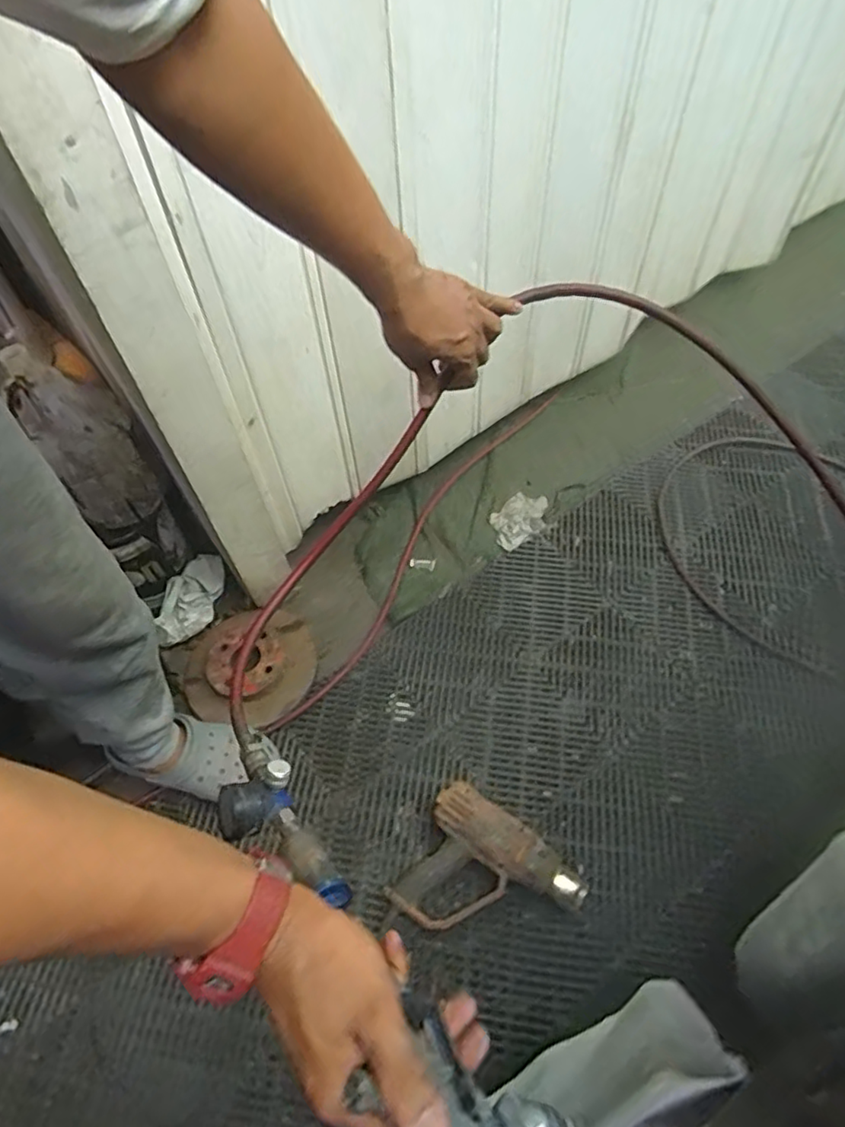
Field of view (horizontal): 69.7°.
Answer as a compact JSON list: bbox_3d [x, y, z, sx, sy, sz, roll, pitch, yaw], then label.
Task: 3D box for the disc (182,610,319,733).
[{"bbox_3d":[-0.301,0.178,1.059,0.206,0.054,0.224,-2,56,2],"label":"disc"}]

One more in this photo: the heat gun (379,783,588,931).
[{"bbox_3d":[0.090,0.448,0.853,0.227,0.080,0.179,29,63,20],"label":"heat gun"}]

